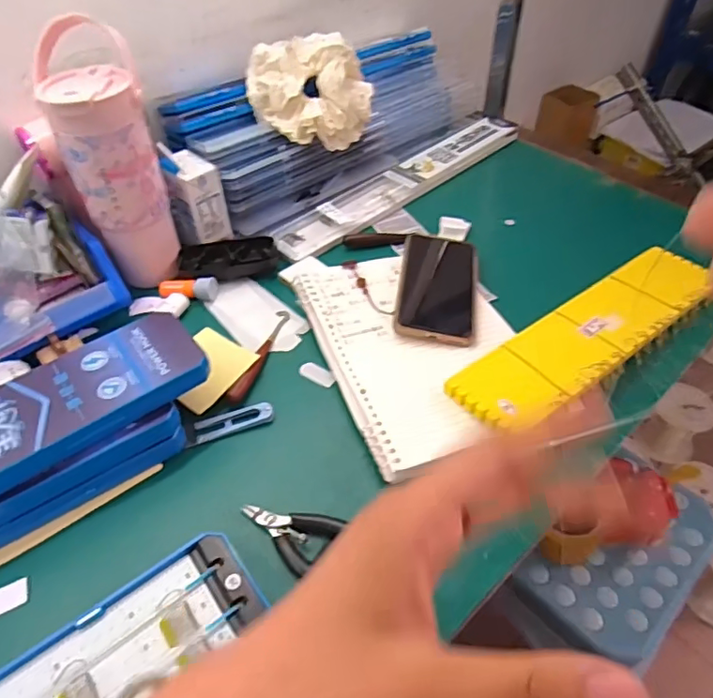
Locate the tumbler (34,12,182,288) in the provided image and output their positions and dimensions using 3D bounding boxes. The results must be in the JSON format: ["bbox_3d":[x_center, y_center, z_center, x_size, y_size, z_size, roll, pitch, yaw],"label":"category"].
[{"bbox_3d":[-0.245,-0.186,0.561,0.087,0.232,0.096,-17,49,-14],"label":"tumbler"}]

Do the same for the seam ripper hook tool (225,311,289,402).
[{"bbox_3d":[-0.095,0.003,0.545,0.015,0.017,0.131,10,48,10],"label":"seam ripper hook tool"}]

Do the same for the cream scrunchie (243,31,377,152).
[{"bbox_3d":[-0.058,-0.315,0.665,0.138,0.055,0.146,-21,86,6],"label":"cream scrunchie"}]

